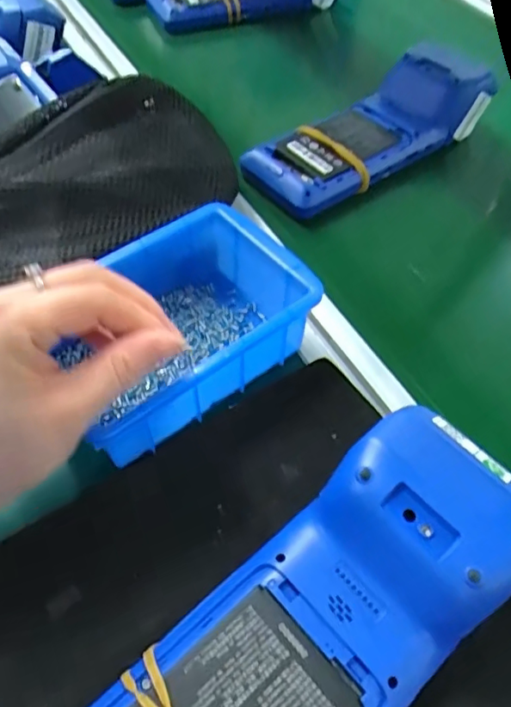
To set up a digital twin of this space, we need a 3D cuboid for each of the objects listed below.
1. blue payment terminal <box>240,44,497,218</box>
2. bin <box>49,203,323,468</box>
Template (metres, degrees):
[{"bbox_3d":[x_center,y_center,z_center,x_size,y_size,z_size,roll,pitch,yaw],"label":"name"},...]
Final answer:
[{"bbox_3d":[0.093,-0.189,0.455,0.226,0.056,0.081,-32,60,-23],"label":"blue payment terminal"},{"bbox_3d":[-0.042,-0.017,0.310,0.146,0.051,0.096,-37,61,-22],"label":"bin"}]

